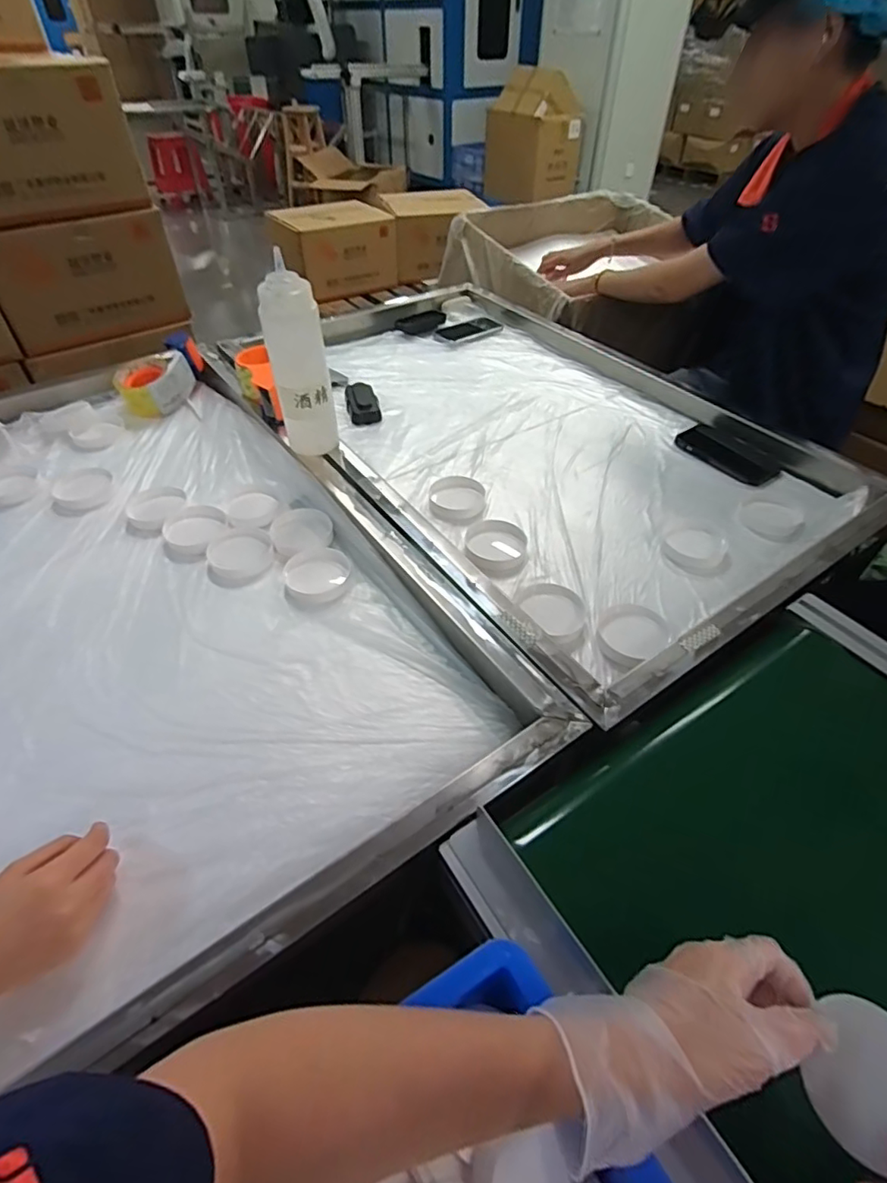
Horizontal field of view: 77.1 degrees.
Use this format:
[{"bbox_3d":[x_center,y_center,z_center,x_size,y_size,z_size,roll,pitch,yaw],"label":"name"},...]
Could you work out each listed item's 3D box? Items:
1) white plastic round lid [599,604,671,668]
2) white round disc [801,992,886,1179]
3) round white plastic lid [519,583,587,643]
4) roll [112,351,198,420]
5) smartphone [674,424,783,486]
[{"bbox_3d":[0.205,0.046,0.604,0.077,0.016,0.067,-25,52,-23],"label":"white plastic round lid"},{"bbox_3d":[0.224,0.256,0.287,0.005,0.072,0.062,17,-1,-24],"label":"white round disc"},{"bbox_3d":[0.124,0.023,0.623,0.064,0.013,0.075,-26,52,-24],"label":"round white plastic lid"},{"bbox_3d":[-0.486,-0.355,0.942,0.120,0.062,0.120,1,47,-1],"label":"roll"},{"bbox_3d":[0.439,-0.214,0.859,0.089,0.005,0.149,-30,54,-27],"label":"smartphone"}]

